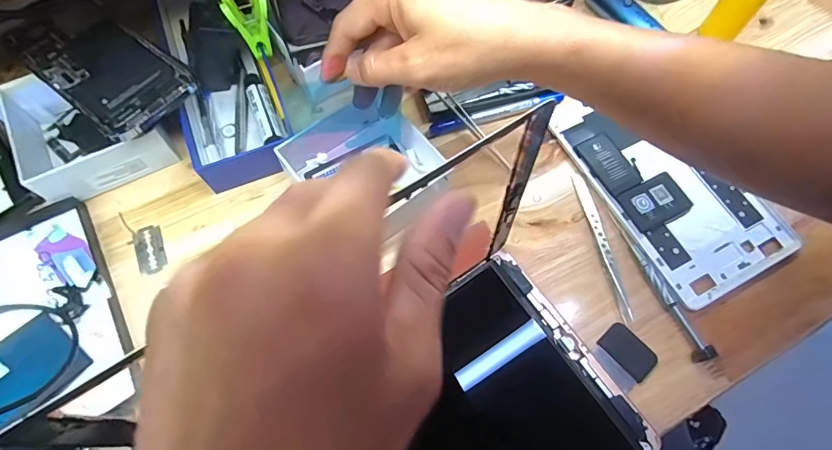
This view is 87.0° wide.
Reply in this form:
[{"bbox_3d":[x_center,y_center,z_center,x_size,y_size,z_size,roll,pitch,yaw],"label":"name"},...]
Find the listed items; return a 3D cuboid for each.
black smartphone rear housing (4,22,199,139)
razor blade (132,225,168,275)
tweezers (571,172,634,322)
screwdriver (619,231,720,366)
[{"bbox_3d":[-0.254,-0.131,0.356,0.150,0.010,0.079,38,72,13],"label":"black smartphone rear housing"},{"bbox_3d":[-0.221,0.020,0.363,0.023,0.004,0.042,-22,70,-9],"label":"razor blade"},{"bbox_3d":[0.154,0.013,0.359,0.011,0.011,0.130,-10,69,-5],"label":"tweezers"},{"bbox_3d":[0.193,0.051,0.341,0.010,0.013,0.109,-21,70,-9],"label":"screwdriver"}]

